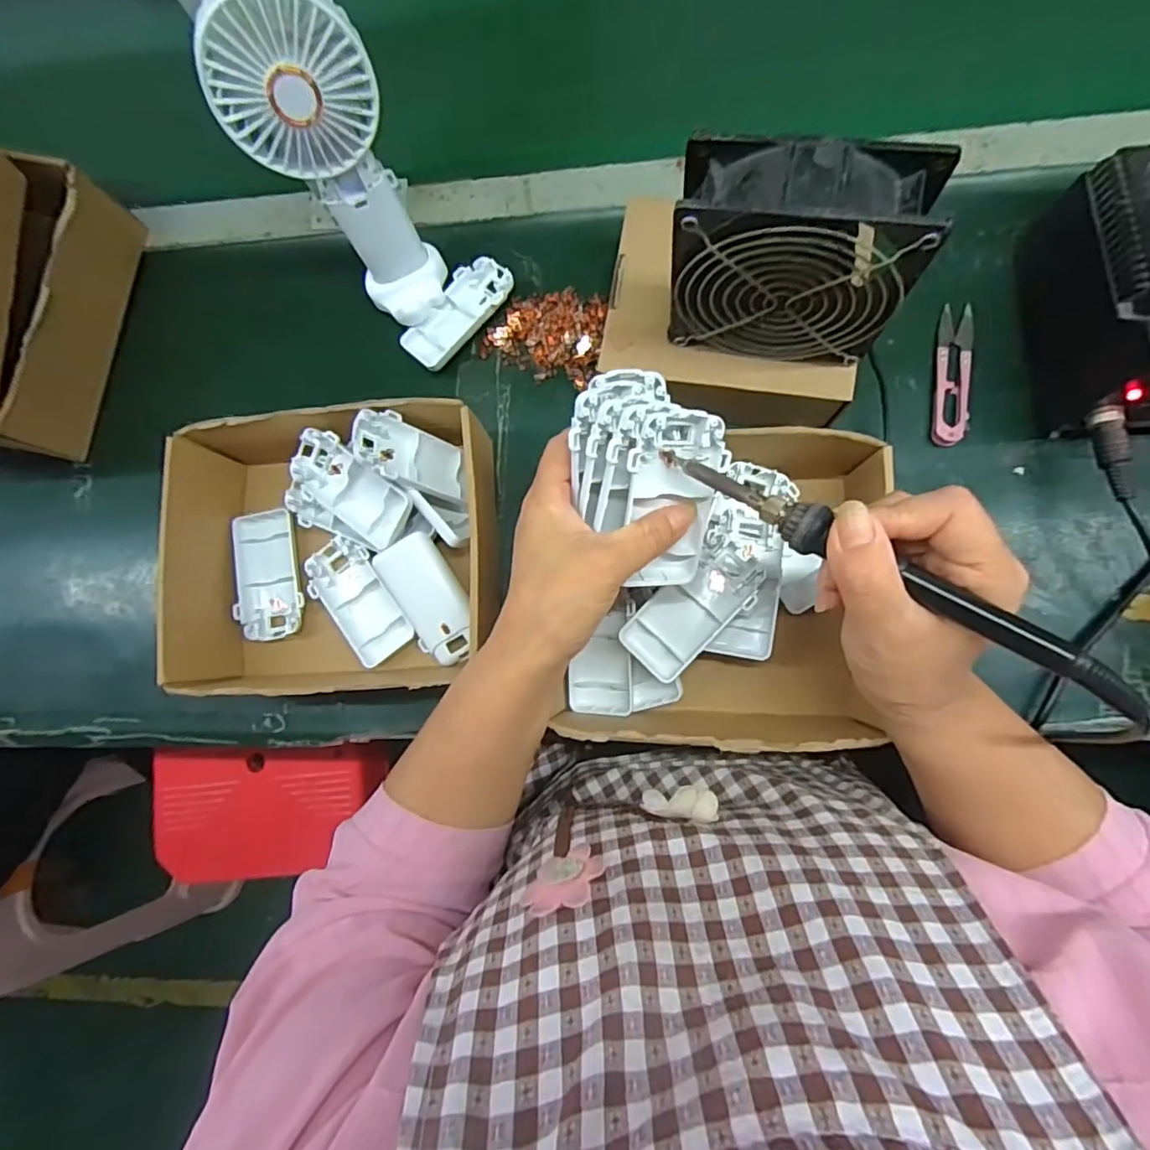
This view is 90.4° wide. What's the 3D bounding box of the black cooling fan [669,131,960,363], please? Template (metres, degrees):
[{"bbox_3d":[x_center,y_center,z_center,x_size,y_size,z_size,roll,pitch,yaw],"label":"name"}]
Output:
[{"bbox_3d":[0.113,-0.166,0.306,0.117,0.112,0.045,11,85,7],"label":"black cooling fan"}]

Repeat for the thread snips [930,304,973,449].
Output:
[{"bbox_3d":[0.266,-0.140,0.399,0.024,0.013,0.105,9,84,7],"label":"thread snips"}]

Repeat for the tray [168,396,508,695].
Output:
[{"bbox_3d":[-0.161,-0.016,0.399,0.209,0.074,0.181,-3,83,6],"label":"tray"}]

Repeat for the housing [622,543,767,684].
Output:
[{"bbox_3d":[0.075,0.022,0.360,0.094,0.016,0.043,-43,74,3],"label":"housing"}]

